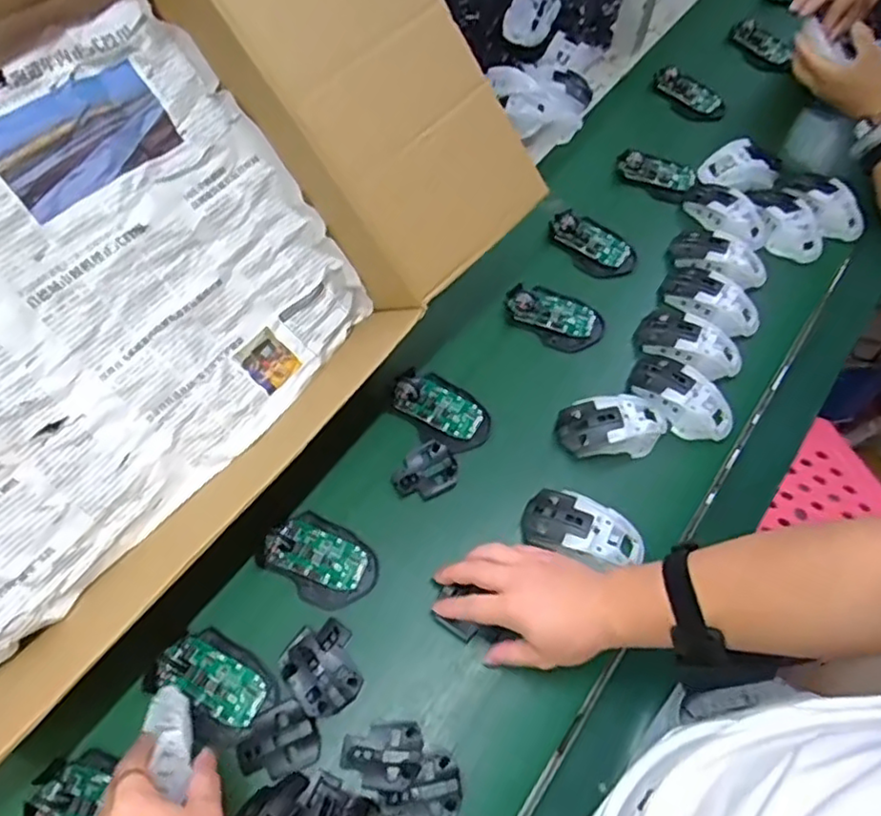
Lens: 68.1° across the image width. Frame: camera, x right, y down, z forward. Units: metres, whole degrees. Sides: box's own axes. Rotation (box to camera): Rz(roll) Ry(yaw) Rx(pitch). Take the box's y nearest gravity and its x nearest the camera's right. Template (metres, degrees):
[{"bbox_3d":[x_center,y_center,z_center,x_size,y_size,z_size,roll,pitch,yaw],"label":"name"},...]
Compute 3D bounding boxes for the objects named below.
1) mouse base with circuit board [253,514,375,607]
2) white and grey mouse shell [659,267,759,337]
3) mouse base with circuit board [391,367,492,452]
[{"bbox_3d":[-0.113,0.143,0.617,0.104,0.022,0.072,31,65,13],"label":"mouse base with circuit board"},{"bbox_3d":[0.313,-0.124,0.753,0.115,0.030,0.067,32,66,14],"label":"white and grey mouse shell"},{"bbox_3d":[0.002,-0.001,0.698,0.106,0.030,0.063,38,67,16],"label":"mouse base with circuit board"}]

